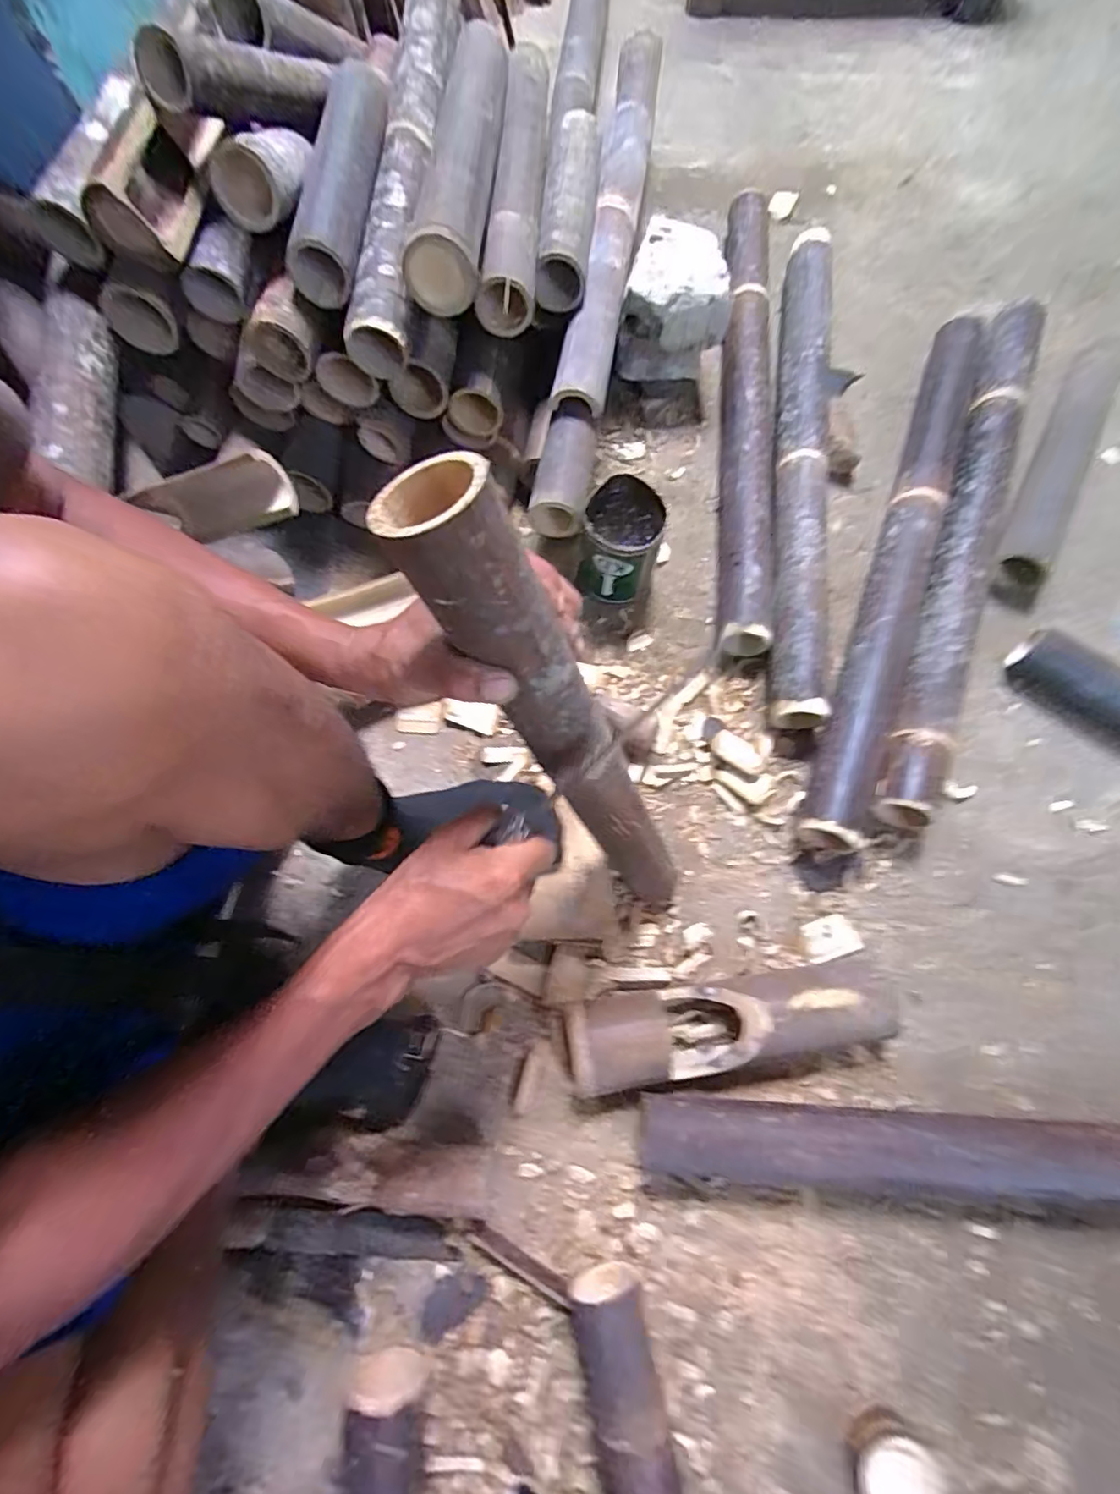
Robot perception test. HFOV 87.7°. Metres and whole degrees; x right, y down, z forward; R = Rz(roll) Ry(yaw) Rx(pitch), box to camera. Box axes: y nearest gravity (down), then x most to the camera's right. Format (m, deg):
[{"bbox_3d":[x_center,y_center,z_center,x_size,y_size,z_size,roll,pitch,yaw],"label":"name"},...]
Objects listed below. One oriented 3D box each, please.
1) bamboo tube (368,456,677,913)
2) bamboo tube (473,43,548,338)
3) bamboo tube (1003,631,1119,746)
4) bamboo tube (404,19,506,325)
[{"bbox_3d":[0.010,0.008,0.422,0.054,0.427,0.057,-44,49,-12],"label":"bamboo tube"},{"bbox_3d":[-0.048,-0.703,0.710,0.059,0.068,0.536,2,71,2],"label":"bamboo tube"},{"bbox_3d":[0.641,-0.045,0.663,0.243,0.063,0.051,40,77,15],"label":"bamboo tube"},{"bbox_3d":[-0.108,-0.684,0.644,0.073,0.059,0.502,2,71,2],"label":"bamboo tube"}]

